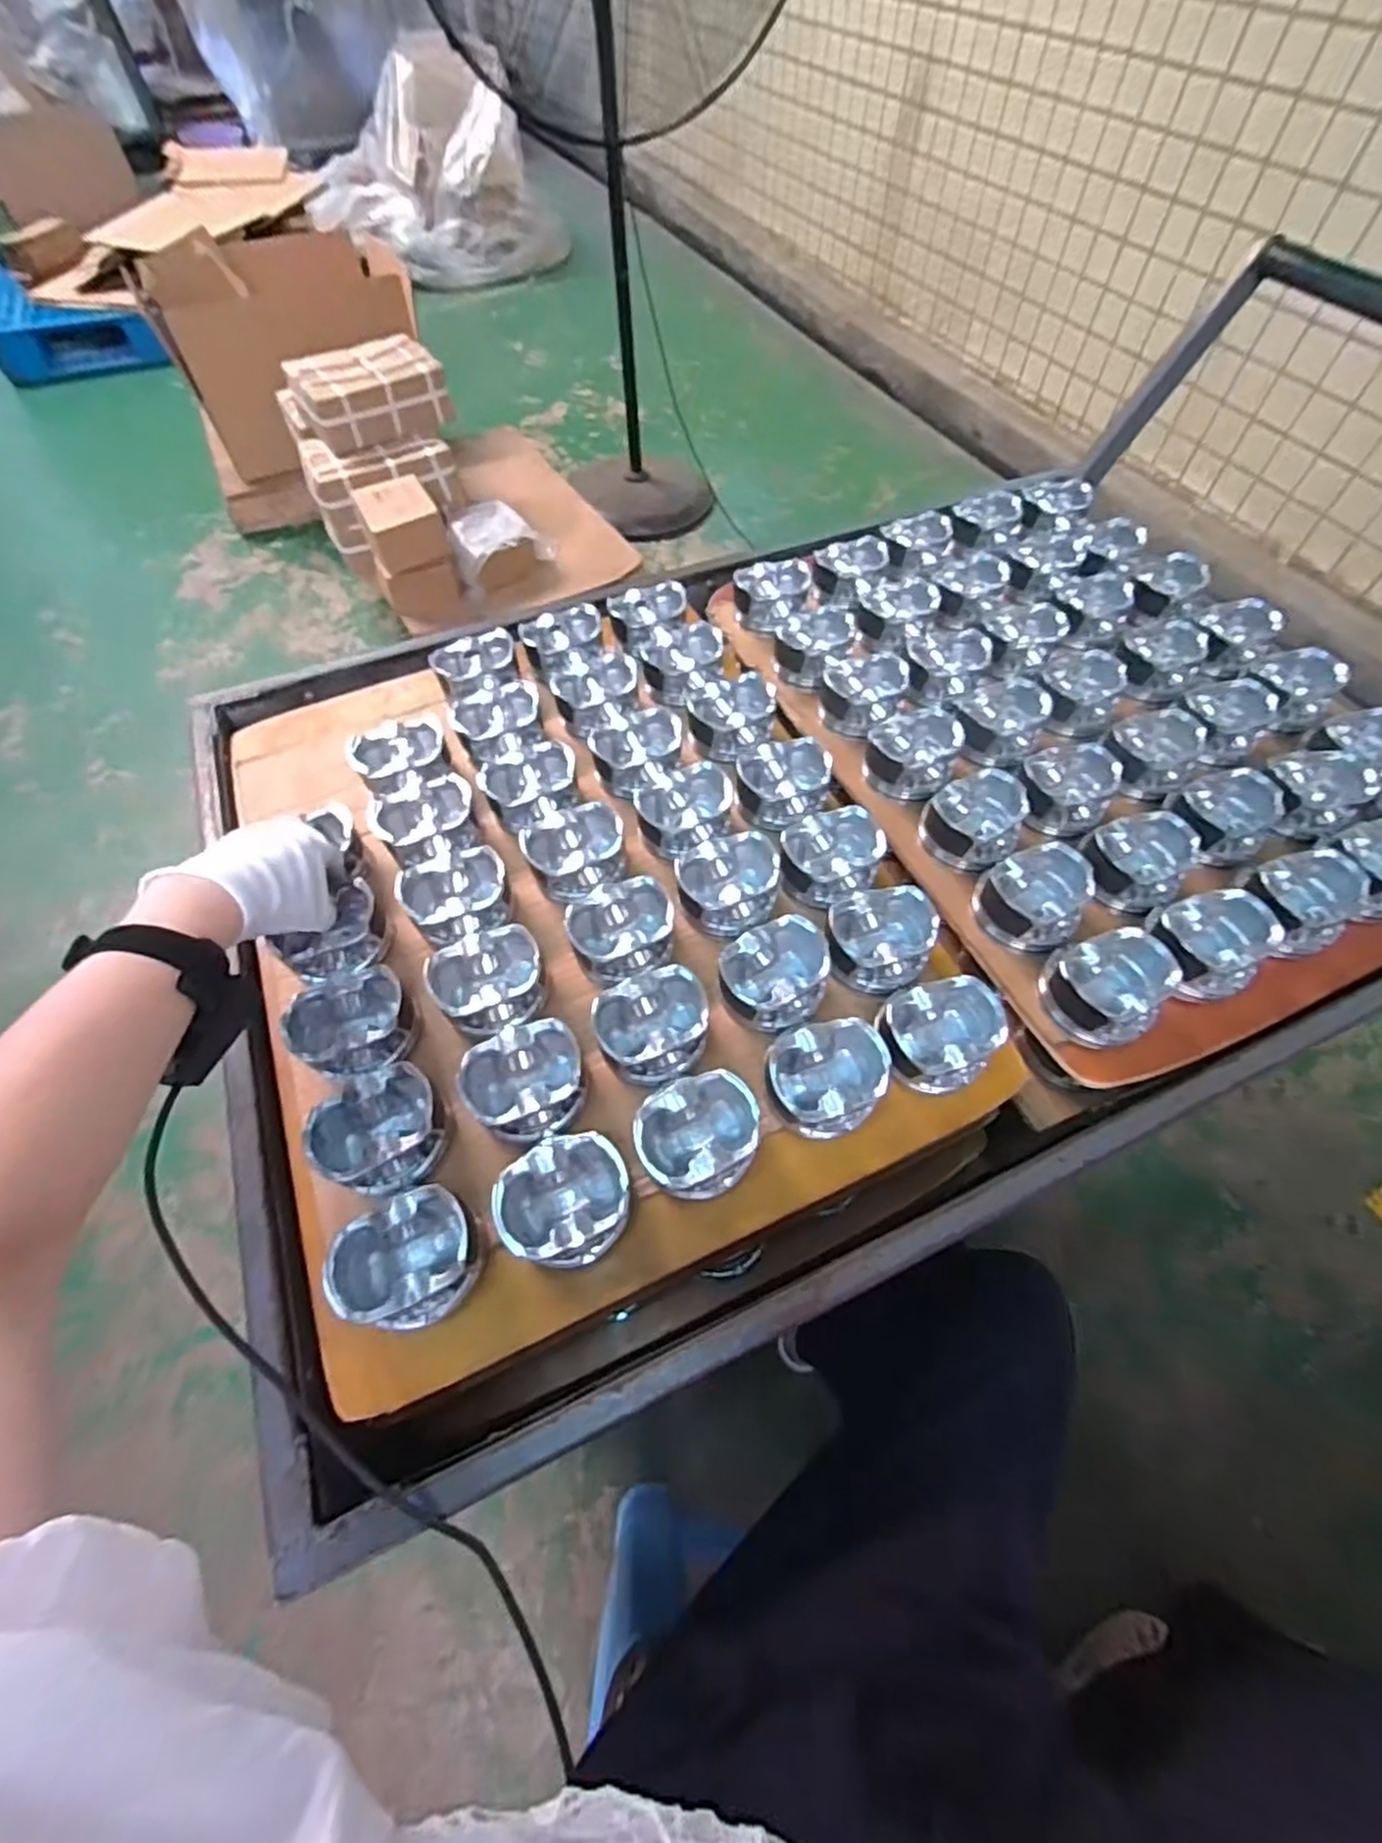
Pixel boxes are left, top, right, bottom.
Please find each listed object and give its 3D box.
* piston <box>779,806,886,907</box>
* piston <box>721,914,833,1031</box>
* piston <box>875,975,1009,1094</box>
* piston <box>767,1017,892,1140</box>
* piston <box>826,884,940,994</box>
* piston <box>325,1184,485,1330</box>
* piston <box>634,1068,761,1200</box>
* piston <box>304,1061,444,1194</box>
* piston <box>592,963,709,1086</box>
[{"bbox_3d":[0.117,-0.057,0.592,0.083,0.046,0.090,0,58,-1],"label":"piston"},{"bbox_3d":[0.064,0.040,0.532,0.075,0.044,0.083,36,64,19],"label":"piston"},{"bbox_3d":[0.178,0.080,0.508,0.081,0.050,0.080,0,58,-1],"label":"piston"},{"bbox_3d":[0.095,0.114,0.497,0.083,0.056,0.068,-9,59,-7],"label":"piston"},{"bbox_3d":[0.148,0.011,0.551,0.083,0.046,0.081,0,58,-1],"label":"piston"},{"bbox_3d":[-0.175,0.211,0.432,0.082,0.044,0.069,-26,62,-16],"label":"piston"},{"bbox_3d":[0.005,0.143,0.472,0.075,0.045,0.080,0,58,-1],"label":"piston"},{"bbox_3d":[-0.212,0.140,0.475,0.082,0.042,0.080,17,59,9],"label":"piston"},{"bbox_3d":[-0.027,0.074,0.508,0.079,0.049,0.072,0,58,-1],"label":"piston"}]

